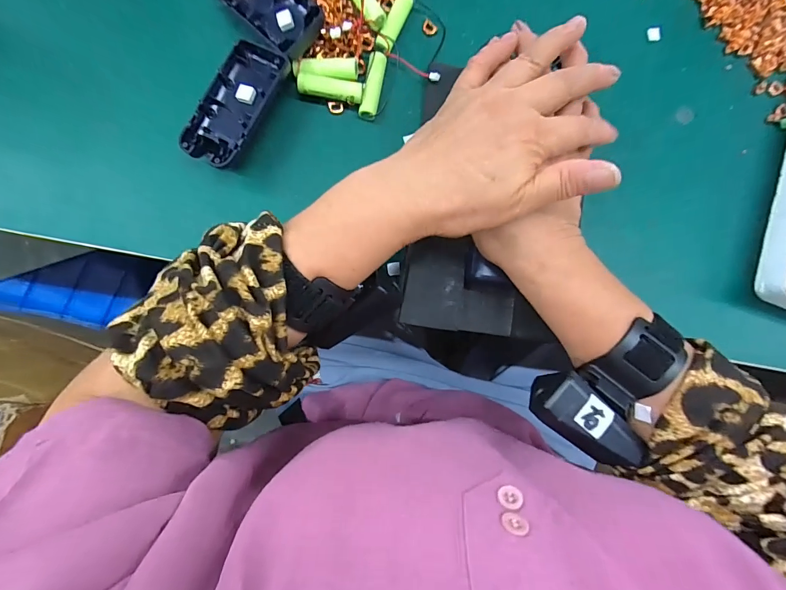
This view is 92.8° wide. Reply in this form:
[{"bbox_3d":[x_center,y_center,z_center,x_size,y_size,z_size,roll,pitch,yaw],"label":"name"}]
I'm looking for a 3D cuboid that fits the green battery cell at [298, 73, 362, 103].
[{"bbox_3d":[-0.049,-0.161,0.296,0.049,0.014,0.017,7,87,-7],"label":"green battery cell"}]

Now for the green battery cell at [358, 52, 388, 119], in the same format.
[{"bbox_3d":[-0.016,-0.168,0.301,0.014,0.014,0.050,11,87,-6],"label":"green battery cell"}]

